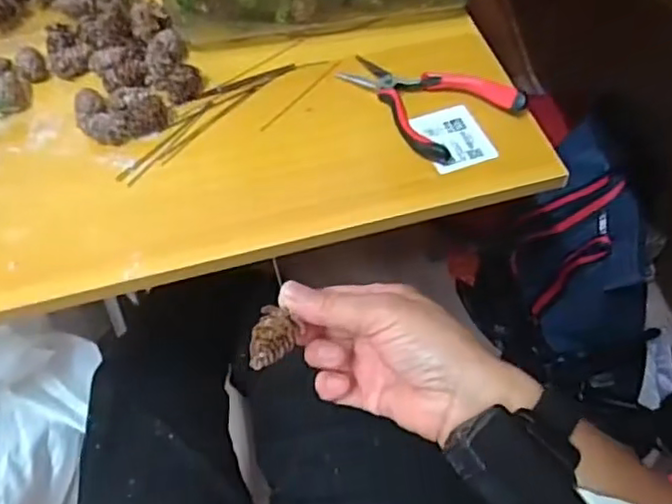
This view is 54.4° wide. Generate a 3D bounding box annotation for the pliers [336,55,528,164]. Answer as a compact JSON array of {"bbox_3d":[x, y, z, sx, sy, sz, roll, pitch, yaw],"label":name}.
[{"bbox_3d":[0.070,-0.128,0.512,0.084,0.022,0.127,-35,63,-19],"label":"pliers"}]

